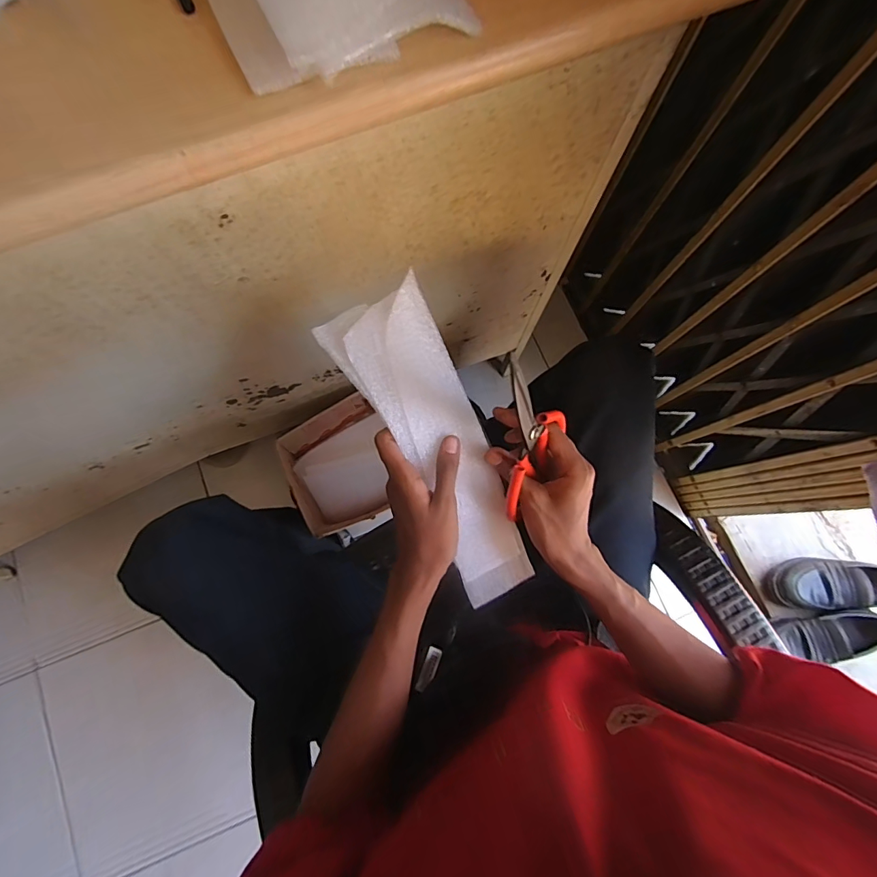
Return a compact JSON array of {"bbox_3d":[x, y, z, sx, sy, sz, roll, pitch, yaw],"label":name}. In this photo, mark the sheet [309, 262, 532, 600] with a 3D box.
[{"bbox_3d":[0.008,0.021,0.397,0.084,0.020,0.302,-29,108,-7],"label":"sheet"}]

